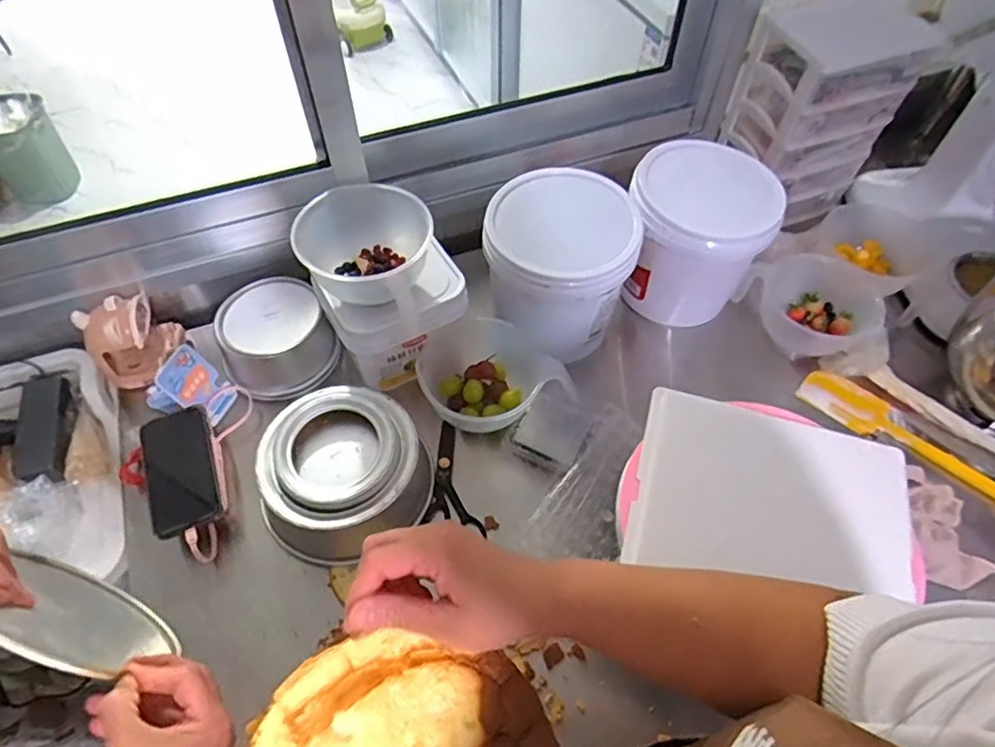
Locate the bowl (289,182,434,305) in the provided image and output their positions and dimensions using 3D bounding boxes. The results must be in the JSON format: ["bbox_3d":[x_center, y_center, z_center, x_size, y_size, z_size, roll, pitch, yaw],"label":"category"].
[{"bbox_3d":[-0.152,-0.144,0.710,0.147,0.076,0.135,0,56,0],"label":"bowl"}]

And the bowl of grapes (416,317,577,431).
[{"bbox_3d":[-0.013,0.012,0.773,0.167,0.075,0.159,0,56,0],"label":"bowl of grapes"}]

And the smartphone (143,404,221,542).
[{"bbox_3d":[-0.382,0.116,0.732,0.076,0.014,0.150,-11,71,-26],"label":"smartphone"}]

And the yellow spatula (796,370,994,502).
[{"bbox_3d":[0.561,0.096,0.783,0.333,0.027,0.061,32,61,20],"label":"yellow spatula"}]

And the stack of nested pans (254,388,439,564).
[{"bbox_3d":[-0.183,0.110,0.714,0.193,0.097,0.167,-26,60,-17],"label":"stack of nested pans"}]

